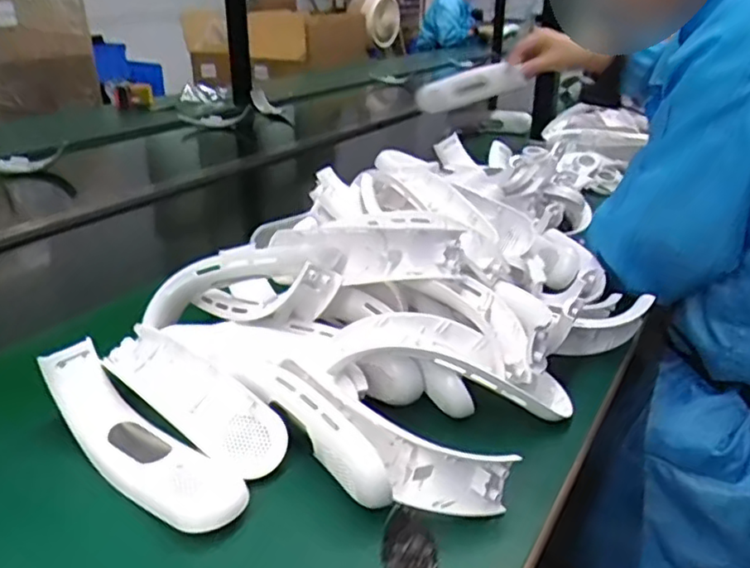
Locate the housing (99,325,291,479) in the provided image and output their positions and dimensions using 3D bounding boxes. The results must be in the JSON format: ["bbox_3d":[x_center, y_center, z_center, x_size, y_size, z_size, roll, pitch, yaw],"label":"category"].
[{"bbox_3d":[-0.146,0.085,0.488,0.191,0.049,0.050,29,35,24],"label":"housing"}]

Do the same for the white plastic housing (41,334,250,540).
[{"bbox_3d":[-0.170,0.105,0.448,0.198,0.048,0.056,18,30,32],"label":"white plastic housing"}]

